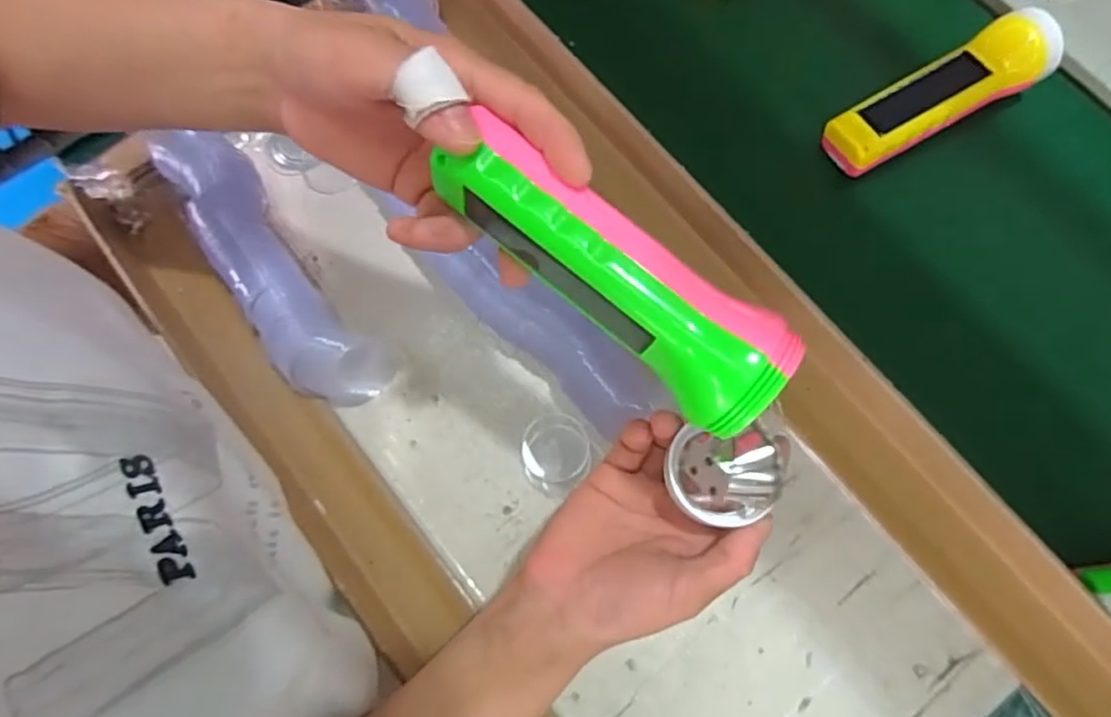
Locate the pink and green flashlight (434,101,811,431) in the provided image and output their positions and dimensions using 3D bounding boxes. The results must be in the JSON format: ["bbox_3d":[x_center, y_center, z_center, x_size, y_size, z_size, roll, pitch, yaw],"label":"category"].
[{"bbox_3d":[0.021,-0.032,0.244,0.147,0.039,0.041,38,80,3],"label":"pink and green flashlight"}]

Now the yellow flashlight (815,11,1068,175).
[{"bbox_3d":[0.272,-0.185,0.455,0.186,0.040,0.054,-31,78,-4],"label":"yellow flashlight"}]

